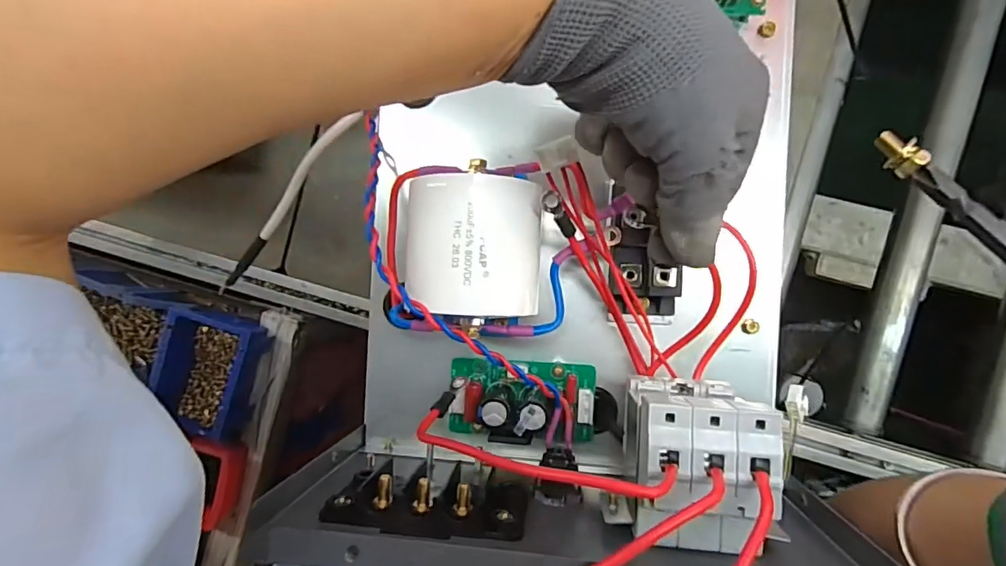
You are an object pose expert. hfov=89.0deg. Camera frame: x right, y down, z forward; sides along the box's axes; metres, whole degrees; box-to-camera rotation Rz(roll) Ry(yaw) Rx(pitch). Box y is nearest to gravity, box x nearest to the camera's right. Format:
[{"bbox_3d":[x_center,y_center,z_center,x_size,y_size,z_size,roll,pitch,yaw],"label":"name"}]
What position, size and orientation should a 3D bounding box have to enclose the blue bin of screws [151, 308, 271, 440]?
[{"bbox_3d":[-0.363,0.117,0.636,0.105,0.072,0.155,17,93,6],"label":"blue bin of screws"}]

